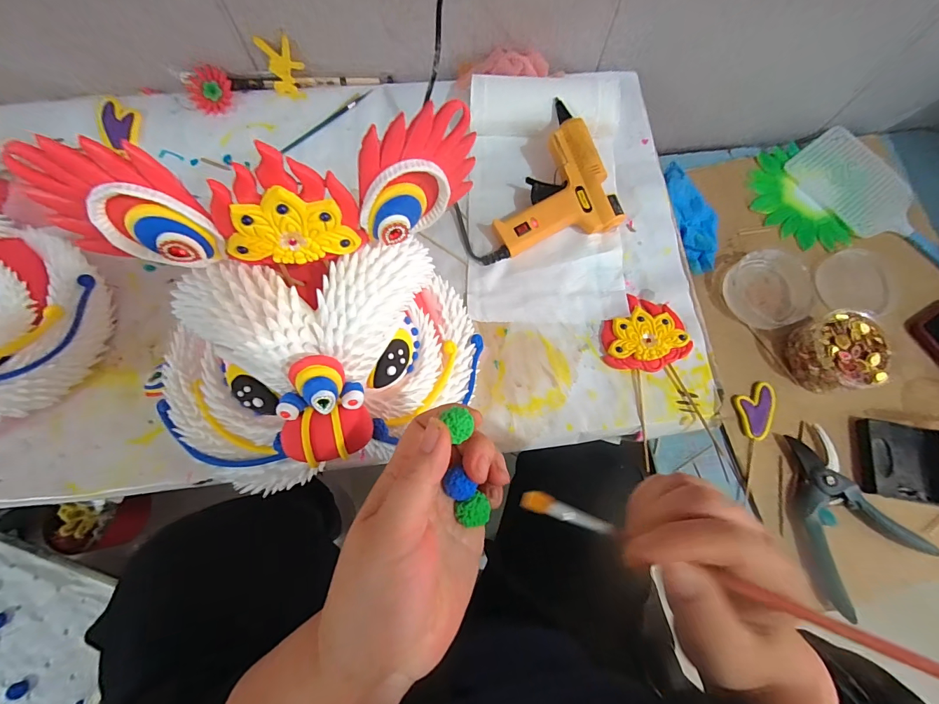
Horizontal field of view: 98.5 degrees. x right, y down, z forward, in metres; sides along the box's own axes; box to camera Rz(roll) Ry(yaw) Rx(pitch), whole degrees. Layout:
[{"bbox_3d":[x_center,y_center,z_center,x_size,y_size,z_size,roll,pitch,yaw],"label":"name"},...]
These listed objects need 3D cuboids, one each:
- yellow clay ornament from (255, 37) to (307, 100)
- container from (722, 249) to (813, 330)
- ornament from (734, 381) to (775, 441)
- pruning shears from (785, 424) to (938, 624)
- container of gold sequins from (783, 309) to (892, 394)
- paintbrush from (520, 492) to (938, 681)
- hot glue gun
[{"bbox_3d":[-0.205,-0.314,0.447,0.040,0.058,0.012,-4,53,-1],"label":"yellow clay ornament"},{"bbox_3d":[0.410,-0.088,0.548,0.112,0.034,0.100,-27,77,-8],"label":"container"},{"bbox_3d":[0.368,0.075,0.512,0.052,0.007,0.063,-13,75,-5],"label":"ornament"},{"bbox_3d":[0.428,0.192,0.472,0.136,0.023,0.169,-33,77,-9],"label":"pruning shears"},{"bbox_3d":[0.466,0.002,0.514,0.090,0.050,0.094,0,74,-1],"label":"container of gold sequins"},{"bbox_3d":[0.121,0.104,0.173,0.206,0.005,0.009,18,74,19],"label":"paintbrush"},{"bbox_3d":[0.068,-0.176,0.411,0.137,0.041,0.144,-14,75,-5],"label":"hot glue gun"}]

